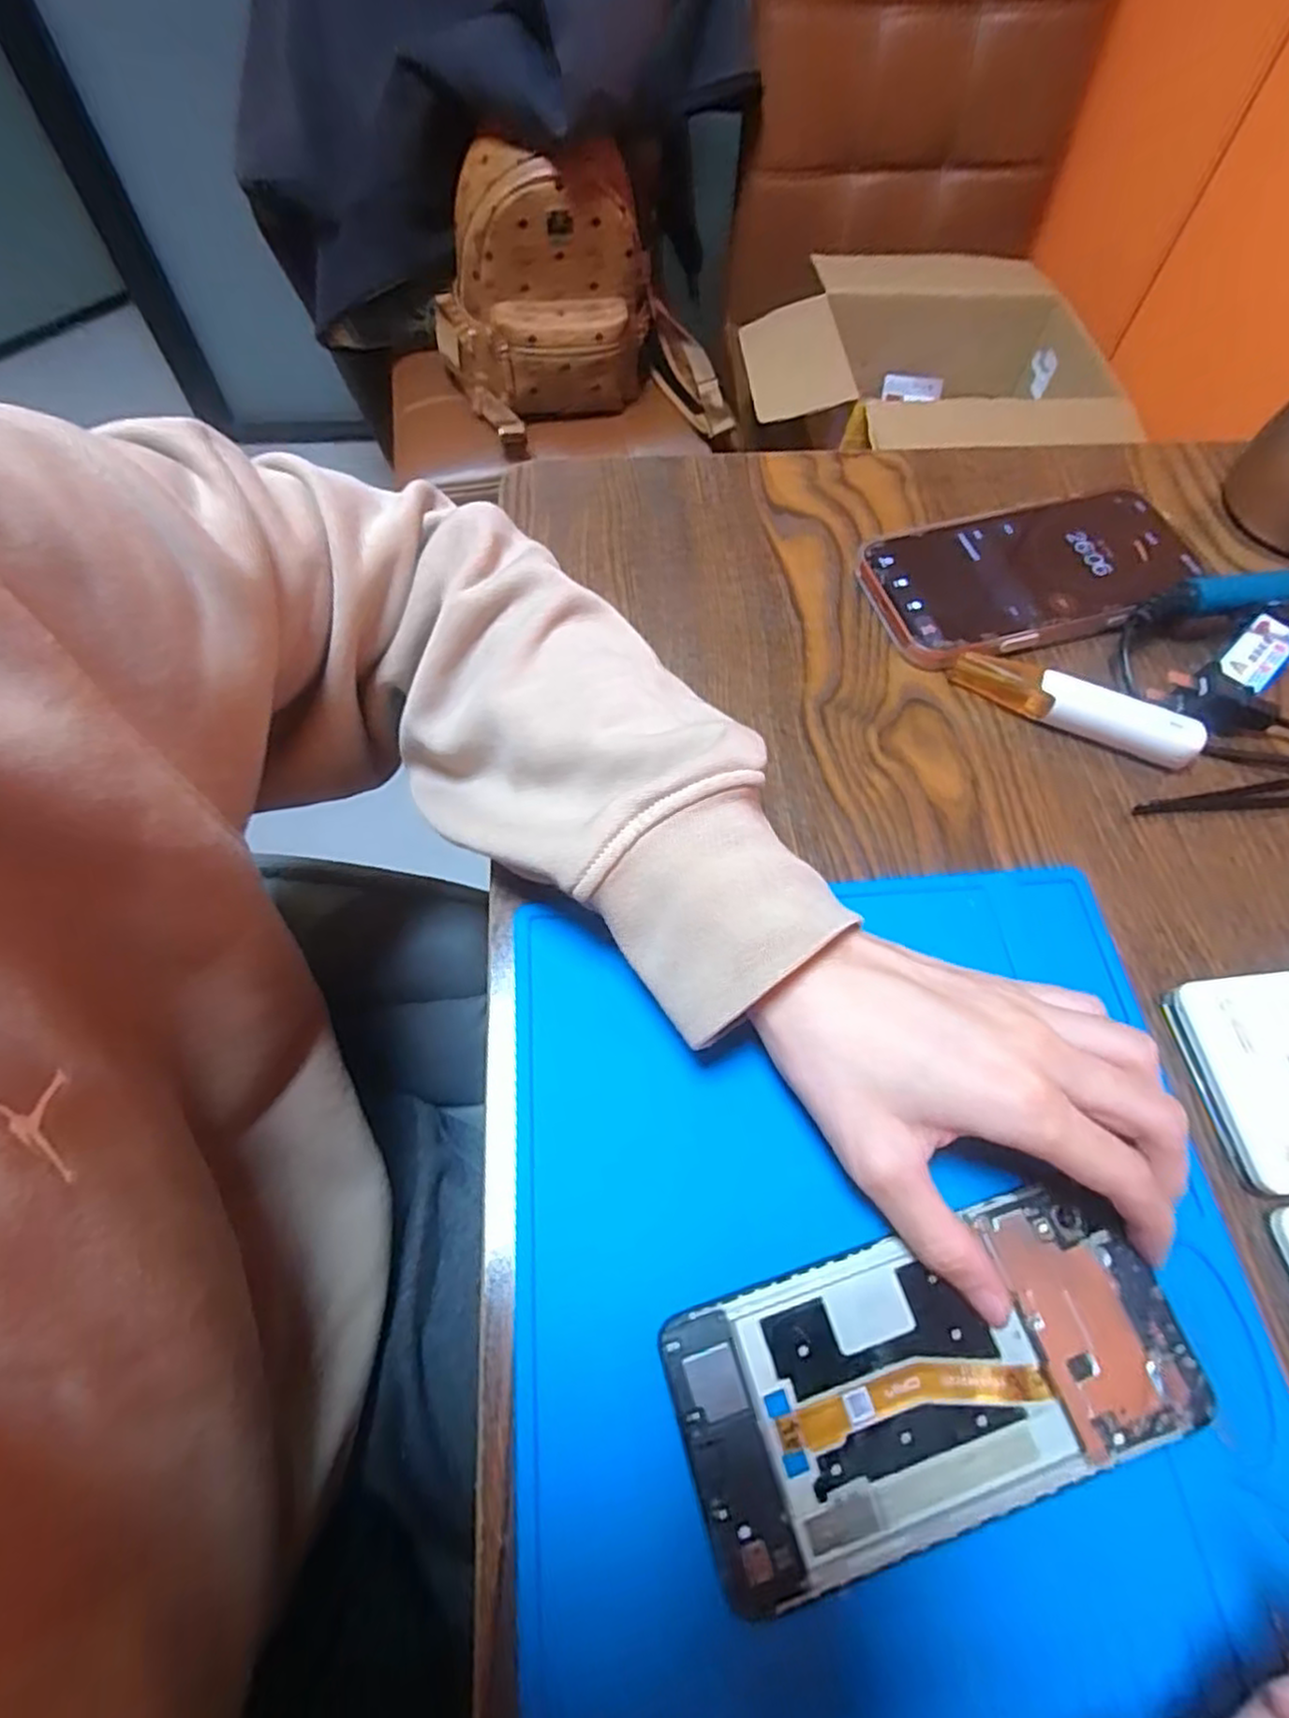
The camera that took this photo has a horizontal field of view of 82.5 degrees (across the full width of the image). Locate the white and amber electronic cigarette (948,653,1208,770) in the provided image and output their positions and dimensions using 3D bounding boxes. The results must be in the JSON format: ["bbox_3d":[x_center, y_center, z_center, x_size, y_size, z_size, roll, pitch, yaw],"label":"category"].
[{"bbox_3d":[0.191,-0.068,0.328,0.105,0.021,0.016,23,64,11],"label":"white and amber electronic cigarette"}]

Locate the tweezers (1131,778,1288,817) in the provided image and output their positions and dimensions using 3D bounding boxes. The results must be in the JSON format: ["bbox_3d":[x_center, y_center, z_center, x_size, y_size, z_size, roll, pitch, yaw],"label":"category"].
[{"bbox_3d":[0.266,-0.026,0.315,0.112,0.007,0.016,-10,63,-6],"label":"tweezers"}]

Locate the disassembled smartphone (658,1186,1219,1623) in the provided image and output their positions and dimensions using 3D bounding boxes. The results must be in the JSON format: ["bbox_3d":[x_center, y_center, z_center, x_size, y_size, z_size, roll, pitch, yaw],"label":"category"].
[{"bbox_3d":[0.085,0.152,0.216,0.148,0.007,0.071,-13,63,-6],"label":"disassembled smartphone"}]

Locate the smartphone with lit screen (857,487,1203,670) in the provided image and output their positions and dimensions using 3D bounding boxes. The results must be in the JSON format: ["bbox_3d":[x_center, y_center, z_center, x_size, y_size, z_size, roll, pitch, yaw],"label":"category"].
[{"bbox_3d":[0.193,-0.142,0.368,0.161,0.017,0.083,-14,64,-8],"label":"smartphone with lit screen"}]

